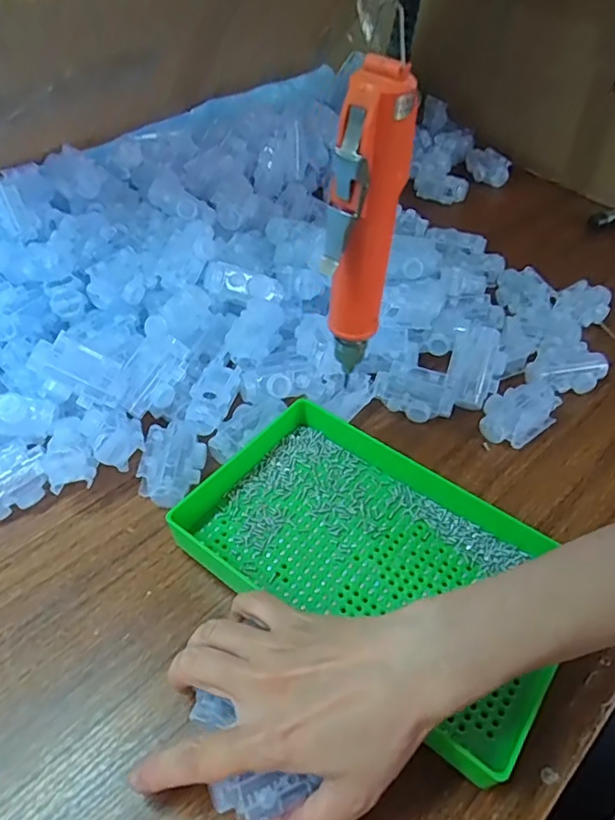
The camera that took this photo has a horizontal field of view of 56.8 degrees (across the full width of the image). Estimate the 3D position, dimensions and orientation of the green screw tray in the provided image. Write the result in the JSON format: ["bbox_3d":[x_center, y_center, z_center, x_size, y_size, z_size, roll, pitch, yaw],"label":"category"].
[{"bbox_3d":[0.035,0.092,0.385,0.234,0.035,0.148,28,52,22],"label":"green screw tray"}]

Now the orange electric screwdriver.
[{"bbox_3d":[0.030,-0.094,0.329,0.039,0.182,0.034,9,47,6],"label":"orange electric screwdriver"}]

